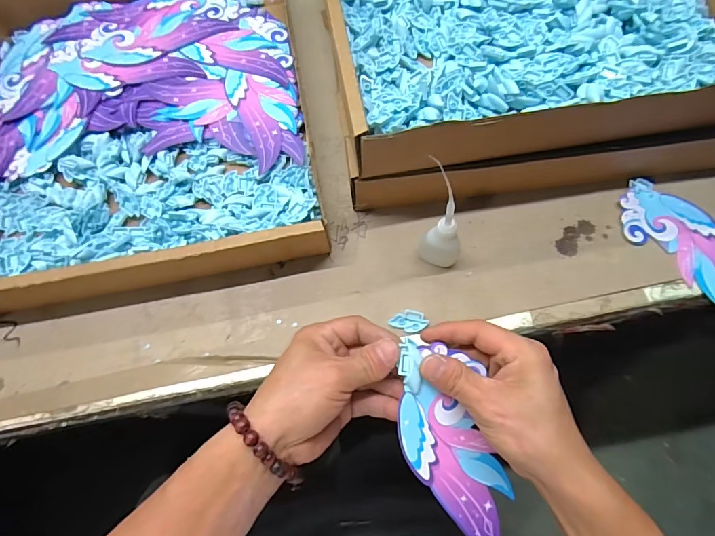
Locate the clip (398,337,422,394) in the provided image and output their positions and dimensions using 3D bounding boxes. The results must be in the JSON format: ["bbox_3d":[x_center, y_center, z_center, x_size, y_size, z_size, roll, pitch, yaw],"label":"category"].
[{"bbox_3d":[0.037,0.067,0.289,0.016,0.008,0.037,-3,83,1],"label":"clip"}]

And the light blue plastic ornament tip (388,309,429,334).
[{"bbox_3d":[0.045,0.046,0.363,0.032,0.006,0.018,9,70,6],"label":"light blue plastic ornament tip"}]

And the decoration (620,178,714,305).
[{"bbox_3d":[0.317,-0.016,0.384,0.071,0.007,0.165,-41,73,-13],"label":"decoration"}]

